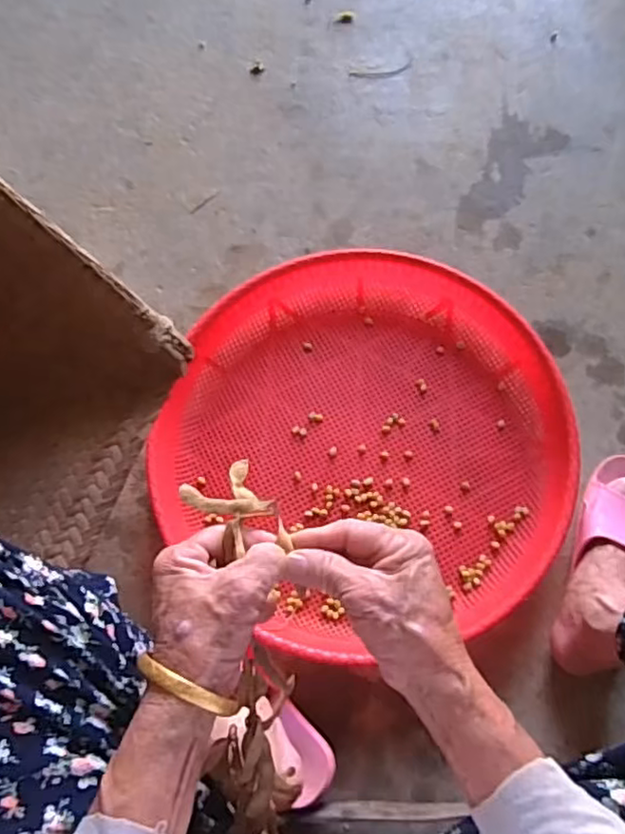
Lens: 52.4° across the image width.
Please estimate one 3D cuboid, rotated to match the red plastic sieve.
[{"bbox_3d":[0.058,0.023,0.717,0.448,0.062,0.427,-1,72,2],"label":"red plastic sieve"}]

